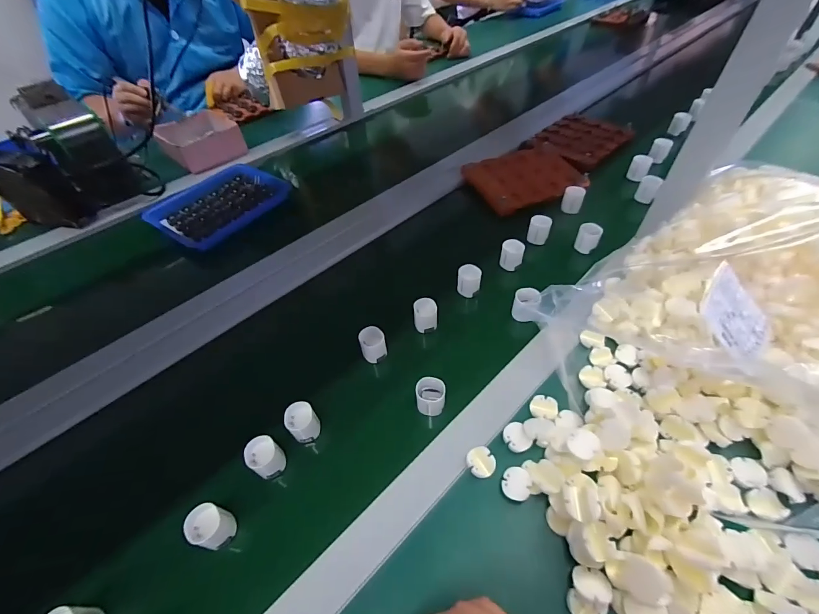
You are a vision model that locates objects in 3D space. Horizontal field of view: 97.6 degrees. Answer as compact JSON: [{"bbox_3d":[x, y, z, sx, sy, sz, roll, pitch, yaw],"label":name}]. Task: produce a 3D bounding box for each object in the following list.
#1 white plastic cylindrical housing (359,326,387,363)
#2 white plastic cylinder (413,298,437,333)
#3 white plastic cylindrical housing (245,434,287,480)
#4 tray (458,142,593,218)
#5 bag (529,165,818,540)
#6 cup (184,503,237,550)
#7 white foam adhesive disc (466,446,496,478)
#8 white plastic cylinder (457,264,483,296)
[{"bbox_3d":[-0.045,0.049,0.443,0.030,0.041,0.032,-11,50,-10],"label":"white plastic cylindrical housing"},{"bbox_3d":[0.021,0.010,0.462,0.029,0.037,0.025,-4,49,-4],"label":"white plastic cylinder"},{"bbox_3d":[-0.144,0.151,0.359,0.034,0.029,0.030,33,56,25],"label":"white plastic cylindrical housing"},{"bbox_3d":[0.218,-0.244,0.676,0.195,0.029,0.157,-20,52,-17],"label":"tray"},{"bbox_3d":[0.361,-0.009,0.372,0.390,0.128,0.303,-33,56,-26],"label":"bag"},{"bbox_3d":[-0.178,0.196,0.320,0.033,0.031,0.029,12,50,10],"label":"cup"},{"bbox_3d":[0.069,0.150,0.346,0.025,0.011,0.027,0,49,0],"label":"white foam adhesive disc"},{"bbox_3d":[0.083,-0.037,0.499,0.032,0.035,0.027,12,50,10],"label":"white plastic cylinder"}]

